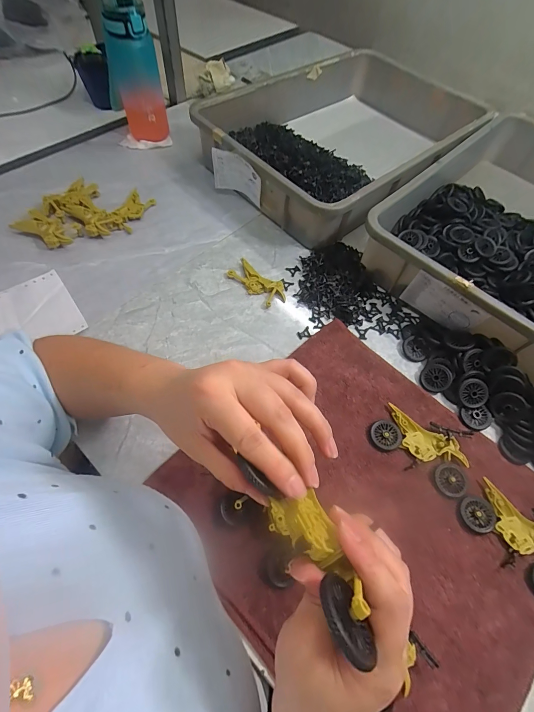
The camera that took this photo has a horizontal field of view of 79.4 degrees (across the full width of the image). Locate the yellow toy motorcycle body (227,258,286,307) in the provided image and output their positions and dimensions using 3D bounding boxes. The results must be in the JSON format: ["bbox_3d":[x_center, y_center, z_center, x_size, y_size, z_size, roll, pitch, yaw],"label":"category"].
[{"bbox_3d":[-0.014,-0.117,0.509,0.102,0.010,0.046,39,67,17],"label":"yellow toy motorcycle body"}]

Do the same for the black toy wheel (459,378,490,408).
[{"bbox_3d":[0.269,0.048,0.420,0.036,0.008,0.036,0,90,4],"label":"black toy wheel"}]

